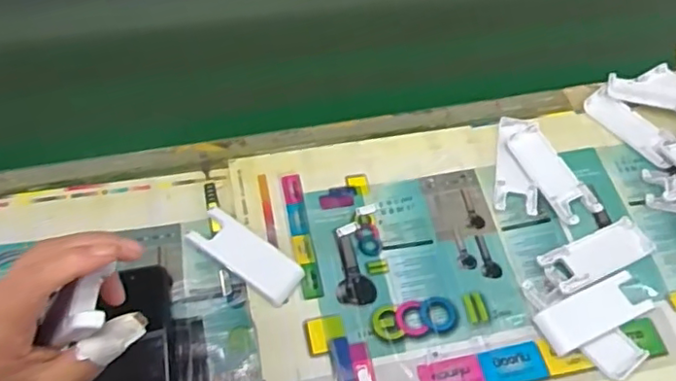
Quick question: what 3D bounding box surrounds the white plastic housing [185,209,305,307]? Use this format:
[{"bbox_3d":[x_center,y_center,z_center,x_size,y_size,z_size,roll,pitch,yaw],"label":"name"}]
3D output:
[{"bbox_3d":[-0.080,0.058,0.522,0.101,0.017,0.038,31,61,15],"label":"white plastic housing"}]

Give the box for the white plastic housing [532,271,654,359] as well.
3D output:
[{"bbox_3d":[0.217,0.105,0.510,0.099,0.011,0.039,-20,61,-15],"label":"white plastic housing"}]

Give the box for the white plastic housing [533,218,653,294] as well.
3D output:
[{"bbox_3d":[0.233,0.058,0.539,0.106,0.018,0.040,-21,62,-16],"label":"white plastic housing"}]

